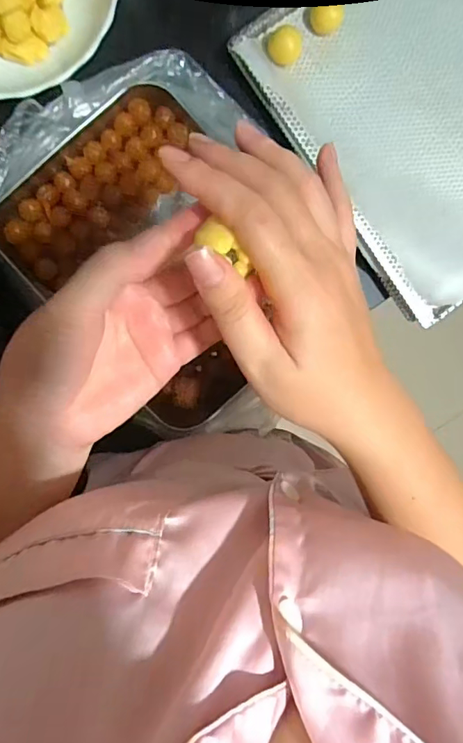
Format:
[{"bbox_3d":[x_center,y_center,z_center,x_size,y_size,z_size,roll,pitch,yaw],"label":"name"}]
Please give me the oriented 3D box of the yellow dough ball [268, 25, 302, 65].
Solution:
[{"bbox_3d":[0.047,-0.281,0.429,0.030,0.020,0.025,8,95,-8],"label":"yellow dough ball"}]

